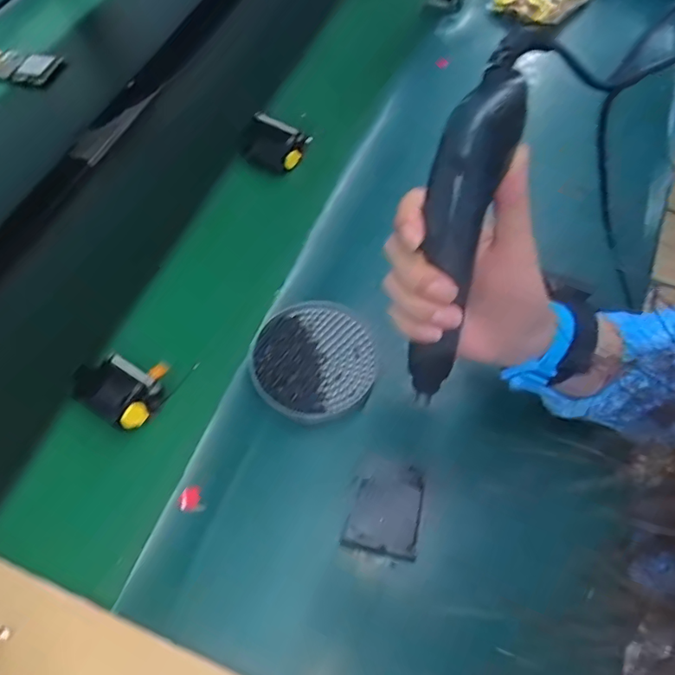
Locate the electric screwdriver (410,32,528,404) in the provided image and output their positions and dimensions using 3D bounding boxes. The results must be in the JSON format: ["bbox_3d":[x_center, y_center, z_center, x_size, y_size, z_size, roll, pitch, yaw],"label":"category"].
[{"bbox_3d":[0.072,-0.058,0.323,0.040,0.216,0.031,13,36,10],"label":"electric screwdriver"}]

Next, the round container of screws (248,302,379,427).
[{"bbox_3d":[-0.018,0.021,0.480,0.106,0.028,0.115,-1,59,2],"label":"round container of screws"}]

